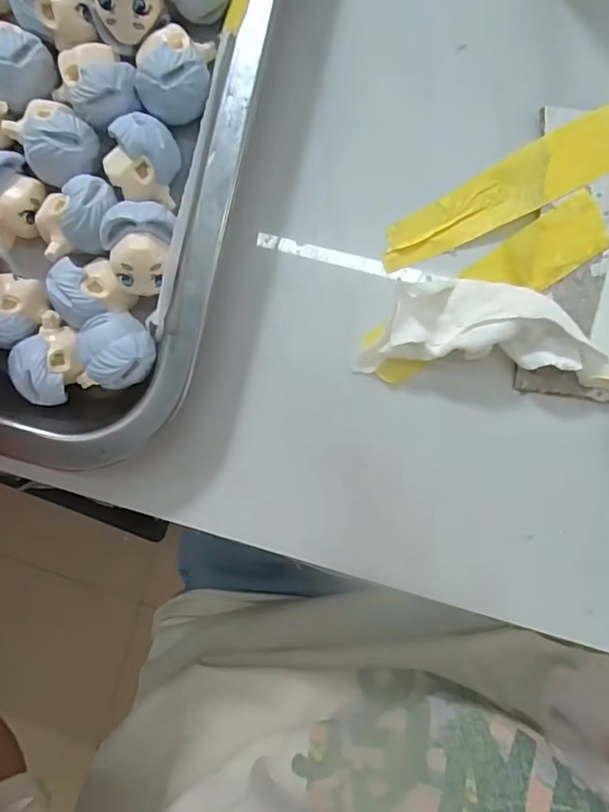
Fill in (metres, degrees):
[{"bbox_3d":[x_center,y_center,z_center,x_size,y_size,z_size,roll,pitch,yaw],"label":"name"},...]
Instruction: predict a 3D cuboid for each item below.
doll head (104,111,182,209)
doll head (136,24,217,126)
[{"bbox_3d":[-0.050,-0.077,0.177,0.019,0.014,0.023,13,94,4],"label":"doll head"},{"bbox_3d":[-0.040,-0.103,0.175,0.022,0.016,0.030,6,93,5],"label":"doll head"}]

